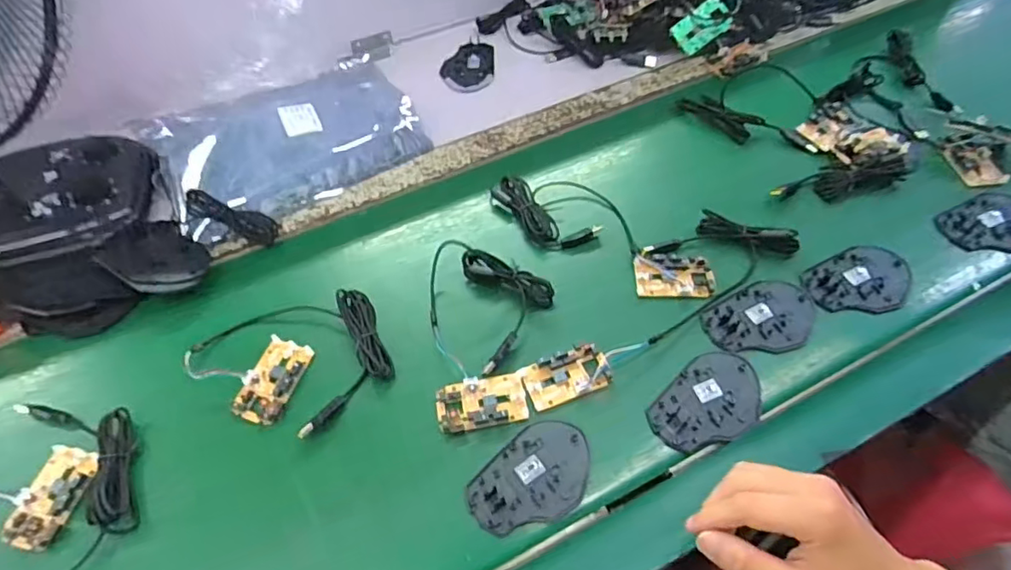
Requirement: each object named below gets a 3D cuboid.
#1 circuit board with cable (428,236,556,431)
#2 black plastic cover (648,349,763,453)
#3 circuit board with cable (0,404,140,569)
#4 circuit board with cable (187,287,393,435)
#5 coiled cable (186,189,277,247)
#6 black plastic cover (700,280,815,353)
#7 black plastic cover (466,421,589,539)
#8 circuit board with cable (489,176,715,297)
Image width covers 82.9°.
[{"bbox_3d":[-0.011,0.035,0.526,0.117,0.034,0.182,-5,55,-4],"label":"circuit board with cable"},{"bbox_3d":[0.177,0.103,0.493,0.106,0.004,0.069,-37,63,-24],"label":"black plastic cover"},{"bbox_3d":[-0.362,0.153,0.460,0.127,0.044,0.160,-16,56,-12],"label":"circuit board with cable"},{"bbox_3d":[-0.193,0.062,0.527,0.159,0.021,0.146,-37,64,-19],"label":"circuit board with cable"},{"bbox_3d":[-0.290,-0.072,0.612,0.097,0.017,0.025,26,58,-14],"label":"coiled cable"},{"bbox_3d":[0.240,0.030,0.534,0.106,0.004,0.072,-13,55,-10],"label":"black plastic cover"},{"bbox_3d":[0.023,0.157,0.465,0.106,0.007,0.070,-37,63,-24],"label":"black plastic cover"},{"bbox_3d":[0.100,-0.057,0.606,0.250,0.025,0.088,30,59,19],"label":"circuit board with cable"}]

